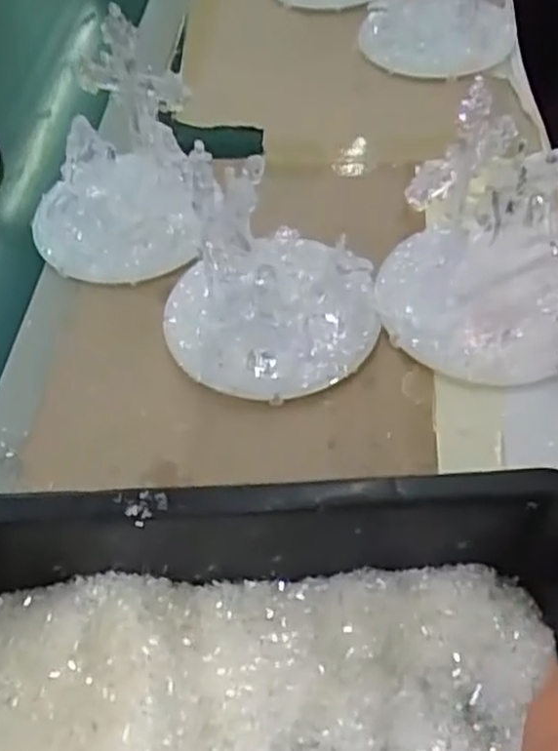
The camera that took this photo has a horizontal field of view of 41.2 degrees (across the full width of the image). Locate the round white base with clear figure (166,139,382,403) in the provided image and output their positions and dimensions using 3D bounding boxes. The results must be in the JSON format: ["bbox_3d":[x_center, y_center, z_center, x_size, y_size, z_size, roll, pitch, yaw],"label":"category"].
[{"bbox_3d":[-0.006,-0.055,0.423,0.118,0.085,0.109,-2,53,3],"label":"round white base with clear figure"}]

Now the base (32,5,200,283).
[{"bbox_3d":[-0.113,-0.143,0.474,0.112,0.122,0.113,-2,53,3],"label":"base"}]

